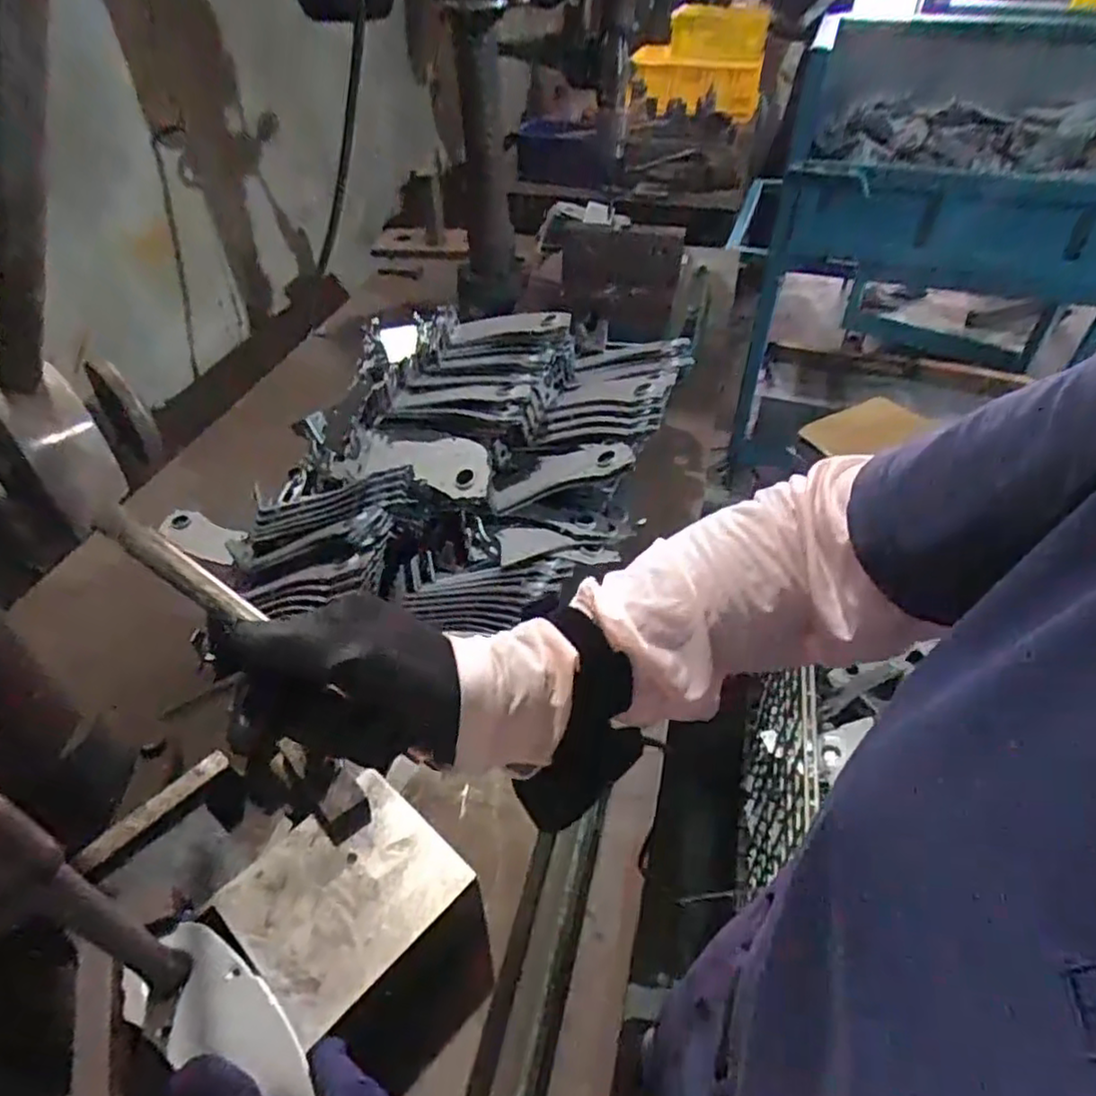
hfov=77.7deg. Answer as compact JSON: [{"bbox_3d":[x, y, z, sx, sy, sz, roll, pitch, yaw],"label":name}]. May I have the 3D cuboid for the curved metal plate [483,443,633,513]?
[{"bbox_3d":[0.015,-0.094,0.808,0.173,0.020,0.081,-15,42,16],"label":"curved metal plate"}]

